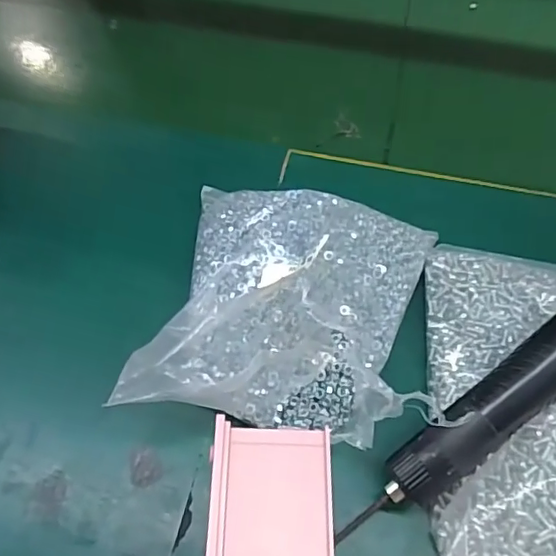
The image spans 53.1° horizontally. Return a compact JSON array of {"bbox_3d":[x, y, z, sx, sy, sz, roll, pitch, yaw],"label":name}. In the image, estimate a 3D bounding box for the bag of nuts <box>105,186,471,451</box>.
[{"bbox_3d":[0.015,0.013,0.393,0.204,0.062,0.189,4,56,1],"label":"bag of nuts"}]

